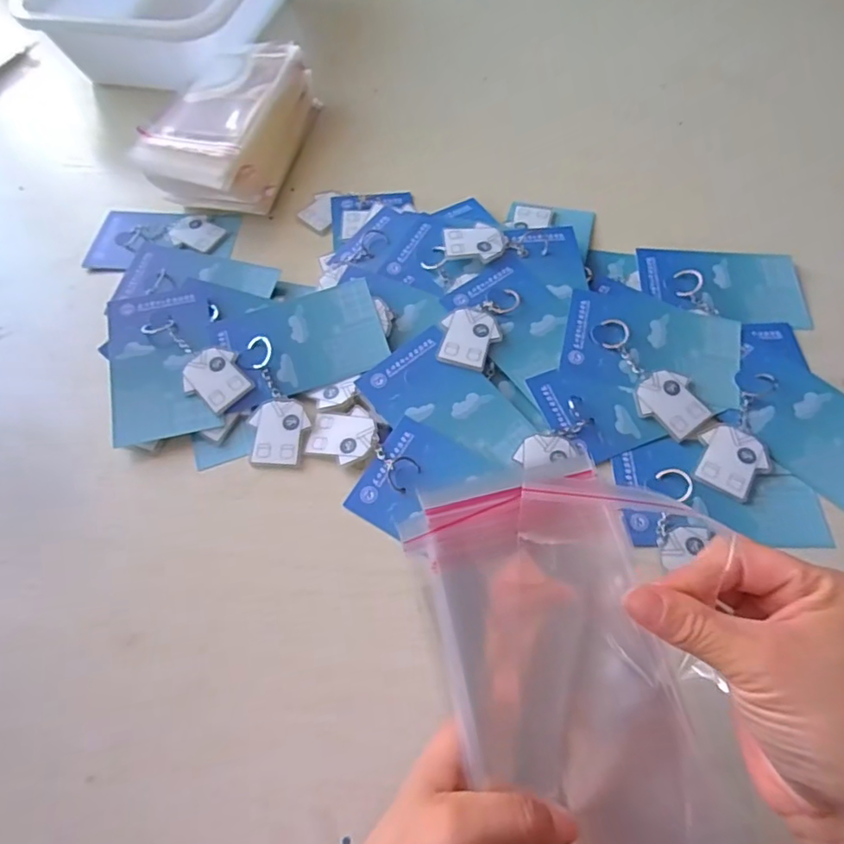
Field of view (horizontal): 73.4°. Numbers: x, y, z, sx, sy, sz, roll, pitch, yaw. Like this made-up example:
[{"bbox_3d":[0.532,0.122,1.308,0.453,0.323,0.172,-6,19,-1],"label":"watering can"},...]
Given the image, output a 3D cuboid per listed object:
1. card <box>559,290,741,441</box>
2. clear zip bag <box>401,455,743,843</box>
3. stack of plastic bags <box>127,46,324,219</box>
[{"bbox_3d":[0.175,-0.051,0.437,0.128,0.016,0.110,15,61,12],"label":"card"},{"bbox_3d":[0.069,0.124,0.235,0.114,0.044,0.207,-12,83,-4],"label":"clear zip bag"},{"bbox_3d":[-0.201,-0.311,0.588,0.132,0.067,0.229,7,60,7],"label":"stack of plastic bags"}]

